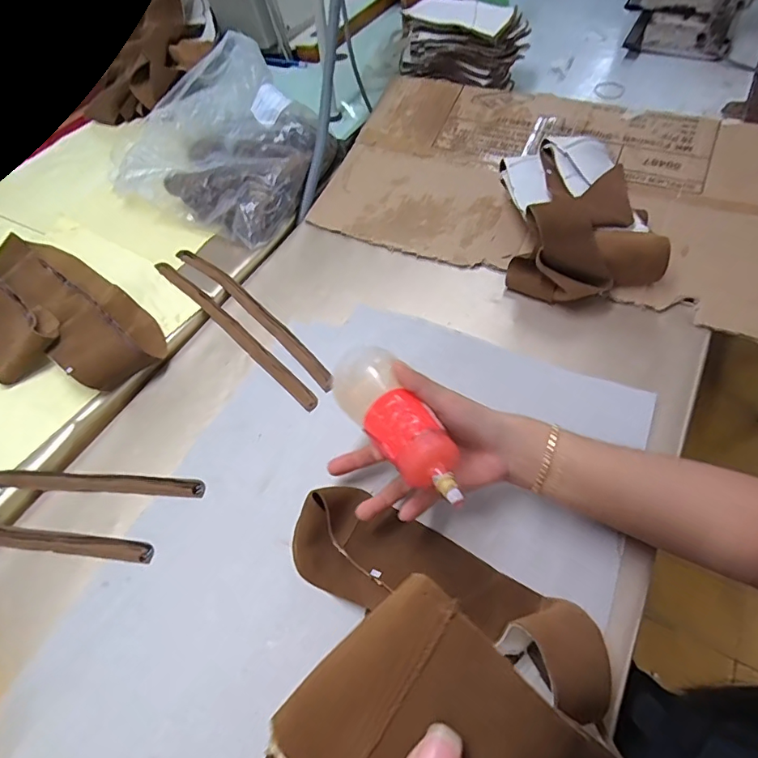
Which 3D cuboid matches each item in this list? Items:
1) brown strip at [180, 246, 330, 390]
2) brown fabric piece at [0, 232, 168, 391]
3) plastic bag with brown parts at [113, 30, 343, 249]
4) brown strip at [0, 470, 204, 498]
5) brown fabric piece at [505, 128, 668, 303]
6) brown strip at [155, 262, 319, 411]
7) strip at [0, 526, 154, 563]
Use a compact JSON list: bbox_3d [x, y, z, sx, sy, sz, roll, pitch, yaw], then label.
[{"bbox_3d":[-0.156,-0.085,0.602,0.026,0.006,0.314,-39,62,-20],"label":"brown strip"},{"bbox_3d":[-0.386,-0.103,0.608,0.348,0.042,0.111,38,66,26],"label":"brown fabric piece"},{"bbox_3d":[-0.229,-0.363,0.729,0.327,0.114,0.281,26,61,20],"label":"plastic bag with brown parts"},{"bbox_3d":[-0.329,0.101,0.482,0.316,0.009,0.023,-1,56,4],"label":"brown strip"},{"bbox_3d":[0.235,-0.193,0.593,0.154,0.079,0.217,0,56,5],"label":"brown fabric piece"},{"bbox_3d":[-0.177,-0.063,0.586,0.020,0.004,0.318,-40,62,-21],"label":"brown strip"},{"bbox_3d":[-0.362,0.148,0.454,0.314,0.012,0.027,0,56,5],"label":"strip"}]

